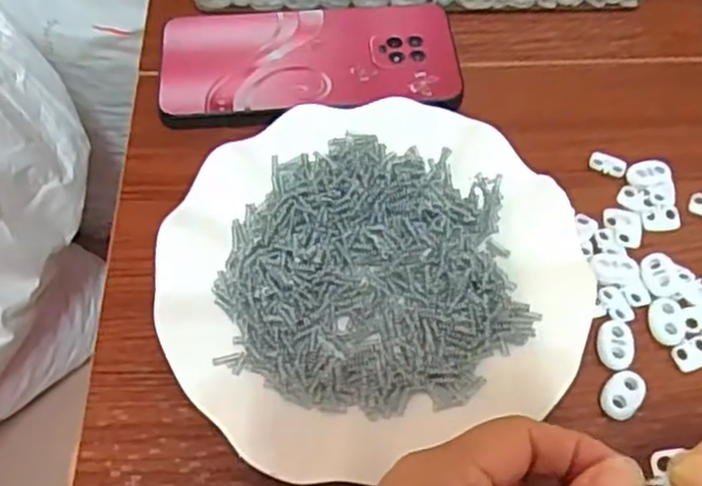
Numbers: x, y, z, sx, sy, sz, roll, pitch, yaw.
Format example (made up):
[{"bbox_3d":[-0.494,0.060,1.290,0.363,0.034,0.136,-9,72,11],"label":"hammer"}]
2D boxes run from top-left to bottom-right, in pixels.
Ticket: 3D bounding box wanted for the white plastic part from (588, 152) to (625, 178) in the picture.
[{"bbox_3d":[0.133,-0.041,0.369,0.019,0.004,0.011,20,61,11],"label":"white plastic part"}]

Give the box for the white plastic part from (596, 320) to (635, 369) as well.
[{"bbox_3d":[0.117,0.044,0.314,0.015,0.005,0.023,10,59,5],"label":"white plastic part"}]

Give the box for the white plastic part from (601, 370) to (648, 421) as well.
[{"bbox_3d":[0.116,0.065,0.303,0.016,0.007,0.022,35,65,19],"label":"white plastic part"}]

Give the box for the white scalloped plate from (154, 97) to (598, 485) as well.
[{"bbox_3d":[0.008,0.011,0.323,0.179,0.021,0.169,0,59,-1],"label":"white scalloped plate"}]

